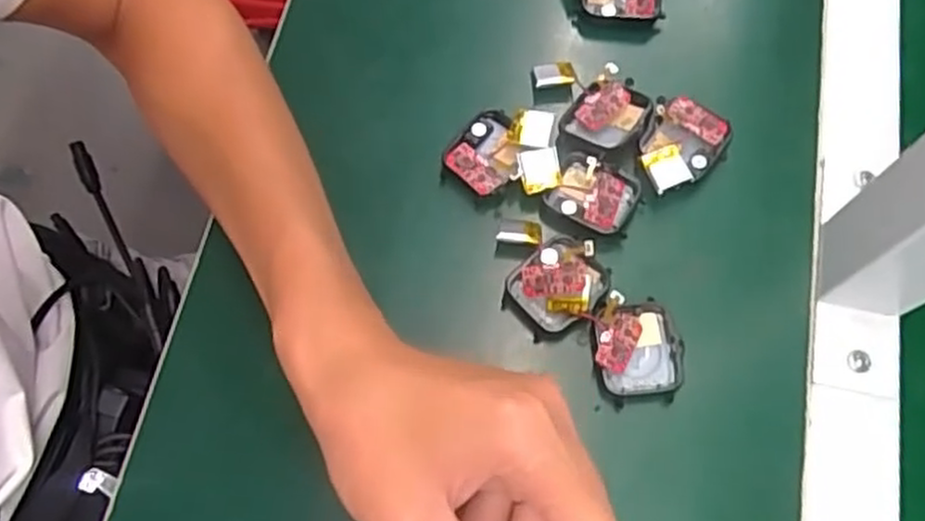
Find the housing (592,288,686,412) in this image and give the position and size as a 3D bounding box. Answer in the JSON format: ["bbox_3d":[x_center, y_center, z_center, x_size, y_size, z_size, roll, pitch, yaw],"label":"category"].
[{"bbox_3d":[0.081,0.041,0.340,0.038,0.016,0.048,2,69,2],"label":"housing"}]

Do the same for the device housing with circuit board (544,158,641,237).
[{"bbox_3d":[0.065,-0.031,0.367,0.040,0.013,0.036,27,72,12],"label":"device housing with circuit board"}]

